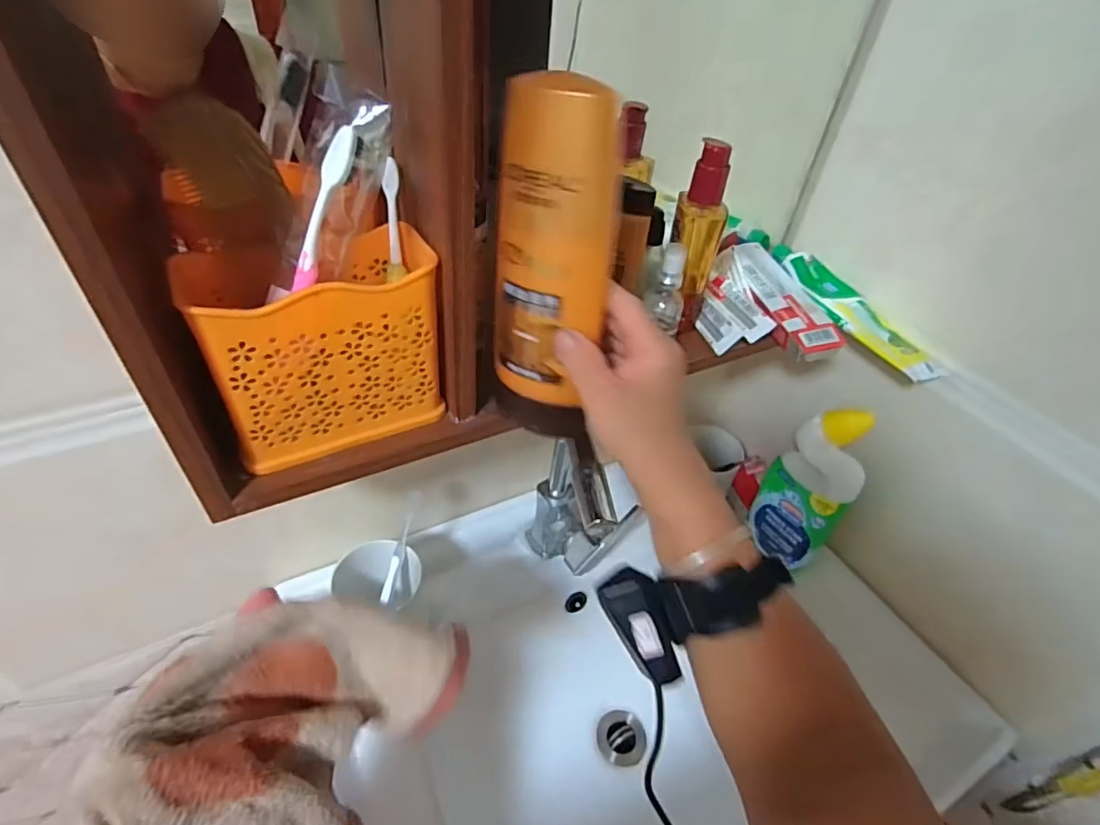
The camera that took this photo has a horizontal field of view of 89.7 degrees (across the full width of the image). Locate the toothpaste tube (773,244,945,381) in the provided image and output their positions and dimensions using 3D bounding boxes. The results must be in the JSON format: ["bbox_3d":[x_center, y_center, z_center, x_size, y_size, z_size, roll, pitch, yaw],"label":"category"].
[{"bbox_3d":[0.283,-0.101,0.523,0.046,0.029,0.193,-16,47,-22],"label":"toothpaste tube"}]

